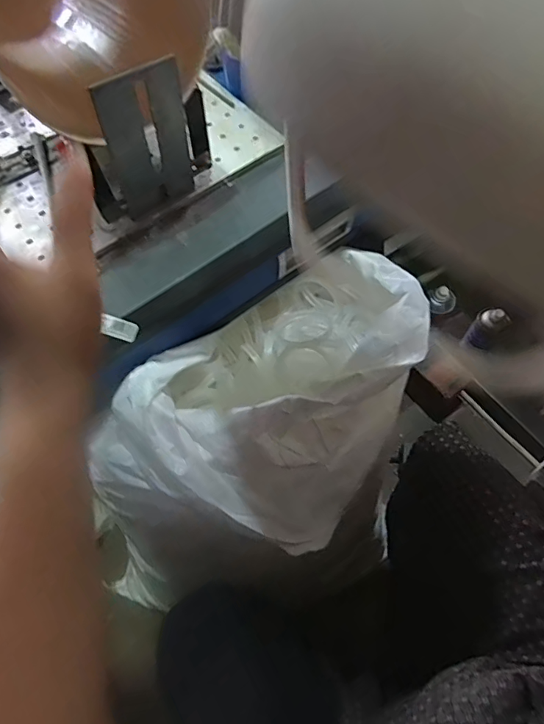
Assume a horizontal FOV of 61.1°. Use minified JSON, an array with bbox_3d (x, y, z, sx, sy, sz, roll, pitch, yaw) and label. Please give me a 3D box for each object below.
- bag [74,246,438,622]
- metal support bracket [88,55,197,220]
[{"bbox_3d":[0.010,0.066,0.517,0.225,0.227,0.380,39,71,20],"label":"bag"},{"bbox_3d":[-0.102,-0.187,0.396,0.077,0.126,0.006,-33,67,-17],"label":"metal support bracket"}]

